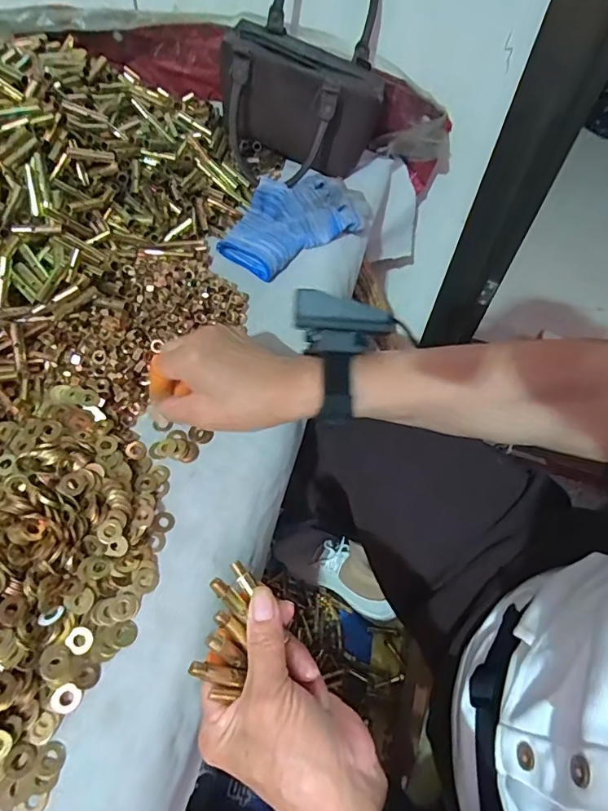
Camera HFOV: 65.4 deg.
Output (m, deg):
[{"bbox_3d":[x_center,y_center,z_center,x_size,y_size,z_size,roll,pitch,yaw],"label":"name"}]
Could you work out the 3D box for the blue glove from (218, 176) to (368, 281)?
[{"bbox_3d":[-0.002,-0.210,0.526,0.096,0.039,0.184,38,61,19],"label":"blue glove"}]

